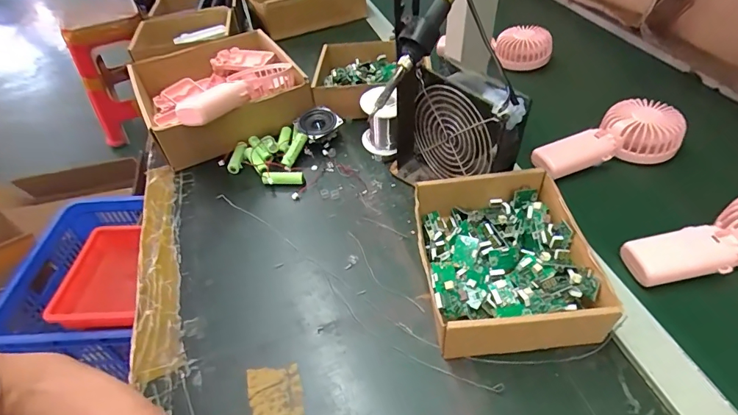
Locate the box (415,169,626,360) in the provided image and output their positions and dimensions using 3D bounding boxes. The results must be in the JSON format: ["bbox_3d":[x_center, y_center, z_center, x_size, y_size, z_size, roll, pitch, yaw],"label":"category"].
[{"bbox_3d":[0.122,0.047,0.389,0.141,0.055,0.164,-7,46,-1],"label":"box"}]

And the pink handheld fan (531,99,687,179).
[{"bbox_3d":[0.286,-0.082,0.505,0.176,0.041,0.076,-15,47,-9],"label":"pink handheld fan"}]

